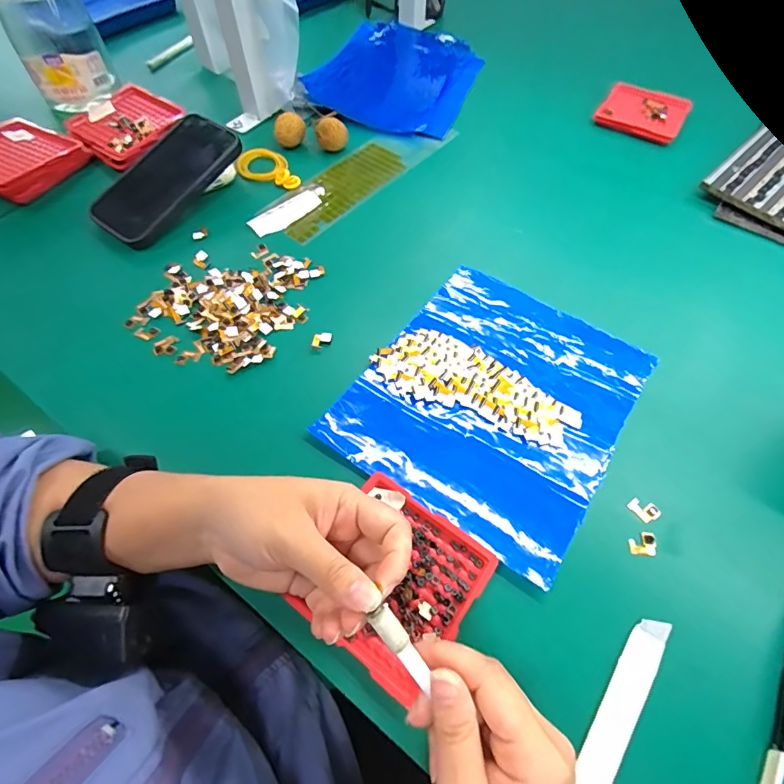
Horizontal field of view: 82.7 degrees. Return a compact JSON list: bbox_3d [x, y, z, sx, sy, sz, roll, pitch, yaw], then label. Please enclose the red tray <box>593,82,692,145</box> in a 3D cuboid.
[{"bbox_3d":[0.329,-0.365,0.582,0.101,0.018,0.100,30,63,16],"label":"red tray"}]

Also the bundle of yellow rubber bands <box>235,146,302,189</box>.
[{"bbox_3d":[-0.143,-0.252,0.503,0.054,0.011,0.076,-26,63,-16],"label":"bundle of yellow rubber bands"}]

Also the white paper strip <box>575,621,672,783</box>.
[{"bbox_3d":[0.132,0.176,0.253,0.019,0.004,0.101,31,62,23],"label":"white paper strip"}]

